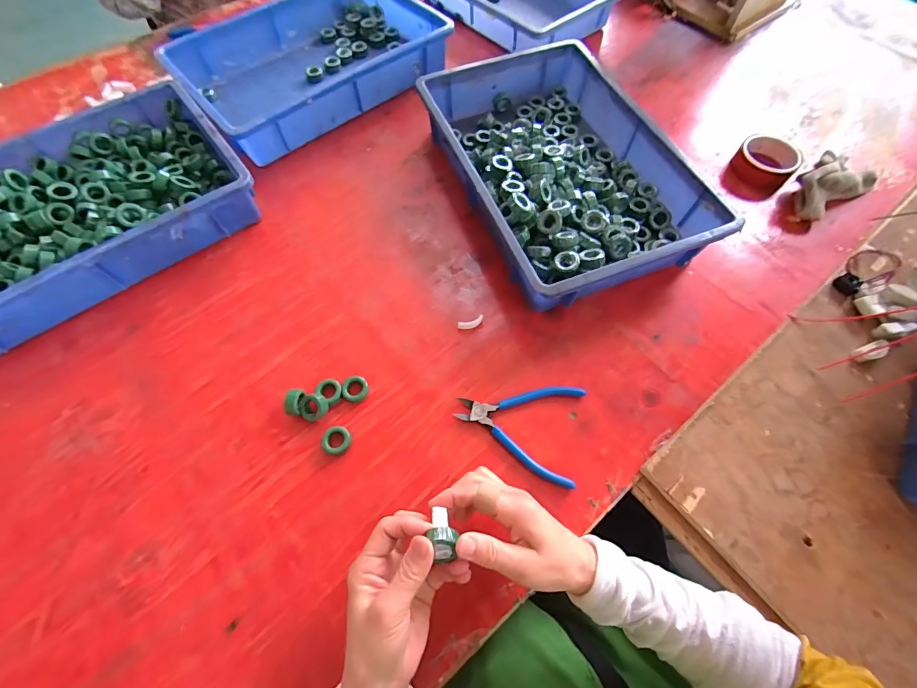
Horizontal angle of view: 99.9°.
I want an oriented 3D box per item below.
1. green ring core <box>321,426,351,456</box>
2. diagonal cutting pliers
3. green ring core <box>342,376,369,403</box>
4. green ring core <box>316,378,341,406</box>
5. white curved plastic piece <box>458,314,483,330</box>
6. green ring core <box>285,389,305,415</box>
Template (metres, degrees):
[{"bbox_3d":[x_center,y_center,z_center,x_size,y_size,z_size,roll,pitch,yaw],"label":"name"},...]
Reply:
[{"bbox_3d":[-0.138,0.109,0.436,0.030,0.014,0.030,-11,65,-5],"label":"green ring core"},{"bbox_3d":[0.070,0.089,0.449,0.140,0.009,0.114,14,65,7],"label":"diagonal cutting pliers"},{"bbox_3d":[-0.124,0.054,0.462,0.029,0.011,0.031,0,65,0],"label":"green ring core"},{"bbox_3d":[-0.154,0.055,0.462,0.031,0.013,0.026,35,69,15],"label":"green ring core"},{"bbox_3d":[0.017,-0.027,0.507,0.034,0.011,0.012,-17,66,-8],"label":"white curved plastic piece"},{"bbox_3d":[-0.189,0.070,0.449,0.016,0.032,0.029,4,65,2],"label":"green ring core"}]

